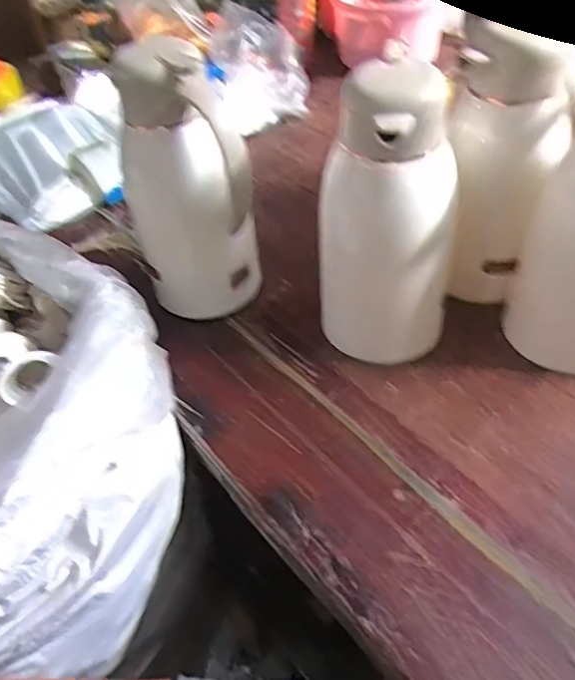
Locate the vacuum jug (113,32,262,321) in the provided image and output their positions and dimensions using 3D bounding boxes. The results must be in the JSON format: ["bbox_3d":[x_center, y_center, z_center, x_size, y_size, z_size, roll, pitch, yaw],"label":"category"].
[{"bbox_3d":[-0.108,-0.155,0.624,0.122,0.269,0.137,-17,48,-8],"label":"vacuum jug"}]

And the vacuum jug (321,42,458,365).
[{"bbox_3d":[0.092,-0.102,0.557,0.127,0.266,0.113,13,51,19],"label":"vacuum jug"}]

